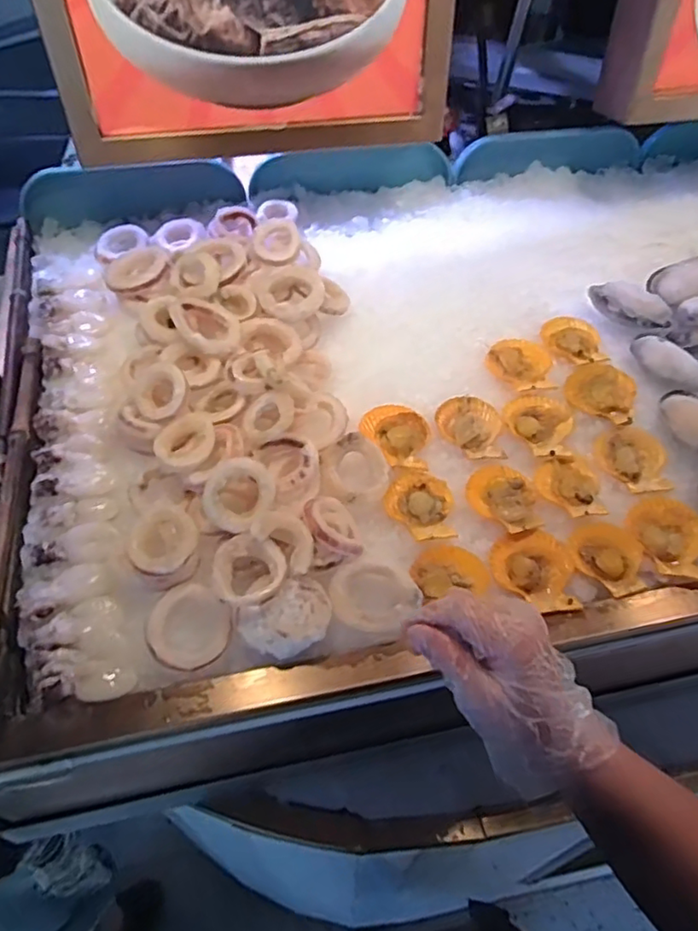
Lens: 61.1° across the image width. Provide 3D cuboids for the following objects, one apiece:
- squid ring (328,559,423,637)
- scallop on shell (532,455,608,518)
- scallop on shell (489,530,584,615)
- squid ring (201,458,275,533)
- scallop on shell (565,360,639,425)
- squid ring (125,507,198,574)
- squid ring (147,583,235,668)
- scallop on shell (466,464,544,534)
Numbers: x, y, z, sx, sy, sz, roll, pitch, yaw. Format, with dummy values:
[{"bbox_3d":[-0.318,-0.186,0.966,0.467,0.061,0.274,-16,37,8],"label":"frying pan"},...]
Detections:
[{"bbox_3d":[0.018,0.098,0.455,0.063,0.011,0.056,34,56,24],"label":"squid ring"},{"bbox_3d":[0.198,0.019,0.527,0.057,0.013,0.059,-6,49,-8],"label":"scallop on shell"},{"bbox_3d":[0.154,0.087,0.485,0.064,0.015,0.069,-7,50,-9],"label":"scallop on shell"},{"bbox_3d":[-0.088,0.022,0.469,0.057,0.018,0.057,2,78,-11],"label":"squid ring"},{"bbox_3d":[0.243,-0.071,0.578,0.063,0.019,0.059,16,69,5],"label":"scallop on shell"},{"bbox_3d":[-0.145,0.056,0.456,0.052,0.011,0.064,-15,51,-15],"label":"squid ring"},{"bbox_3d":[-0.120,0.119,0.441,0.058,0.007,0.060,6,69,-16],"label":"squid ring"},{"bbox_3d":[0.134,0.026,0.518,0.060,0.013,0.065,3,49,0],"label":"scallop on shell"}]

